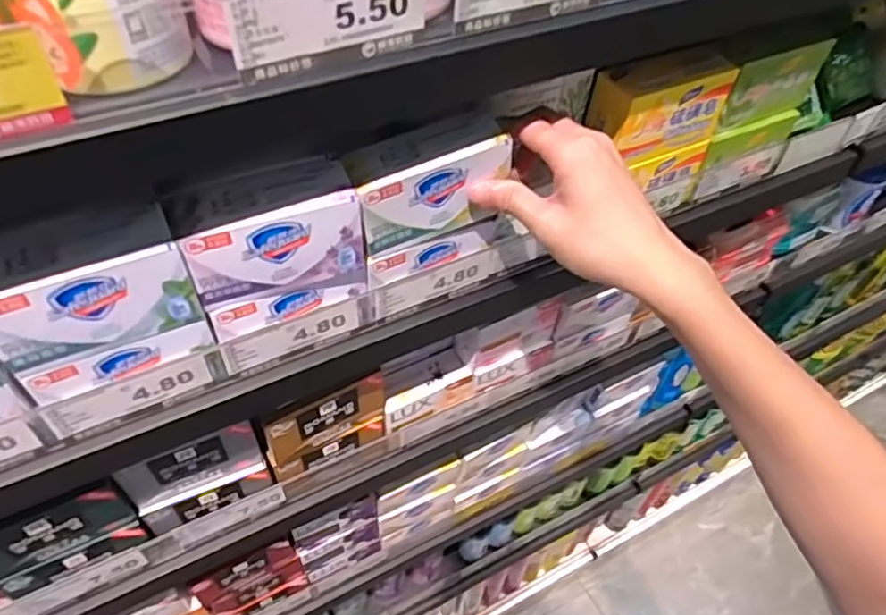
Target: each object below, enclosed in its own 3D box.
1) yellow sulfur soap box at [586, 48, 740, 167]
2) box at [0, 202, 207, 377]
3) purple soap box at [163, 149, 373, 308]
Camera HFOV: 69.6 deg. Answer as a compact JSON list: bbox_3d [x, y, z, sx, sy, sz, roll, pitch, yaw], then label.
[{"bbox_3d":[0.162,-0.147,0.469,0.105,0.060,0.037,-17,53,-17],"label":"yellow sulfur soap box"},{"bbox_3d":[-0.189,-0.011,0.339,0.097,0.060,0.043,-21,54,-20],"label":"box"},{"bbox_3d":[-0.100,-0.045,0.370,0.097,0.056,0.045,-16,53,-17],"label":"purple soap box"}]

